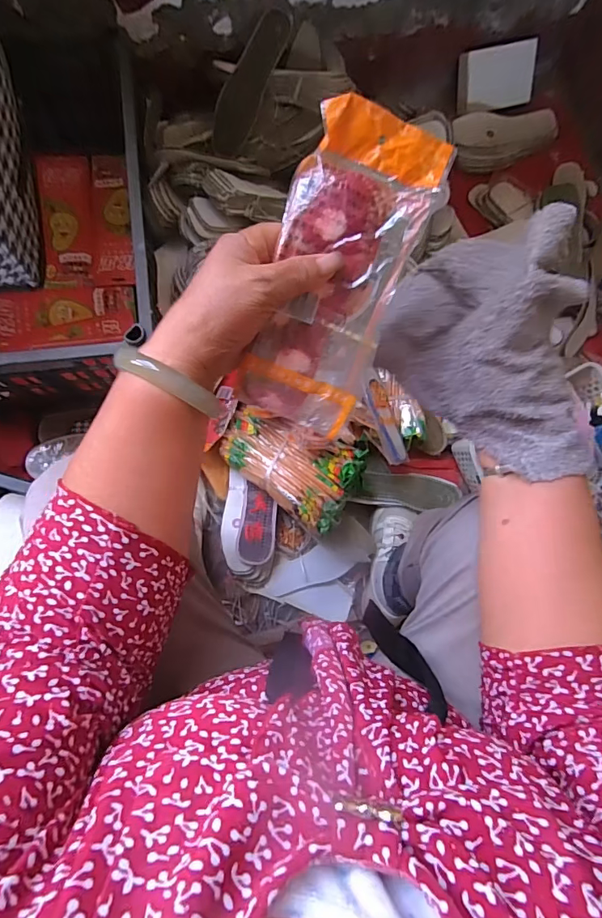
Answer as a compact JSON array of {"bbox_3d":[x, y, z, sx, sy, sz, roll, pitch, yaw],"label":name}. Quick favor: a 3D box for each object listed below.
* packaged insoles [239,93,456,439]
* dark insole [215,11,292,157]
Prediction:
[{"bbox_3d":[0.023,-0.118,0.307,0.085,0.011,0.199,18,108,-10],"label":"packaged insoles"},{"bbox_3d":[-0.087,-0.621,0.755,0.058,0.028,0.217,31,106,2],"label":"dark insole"}]

